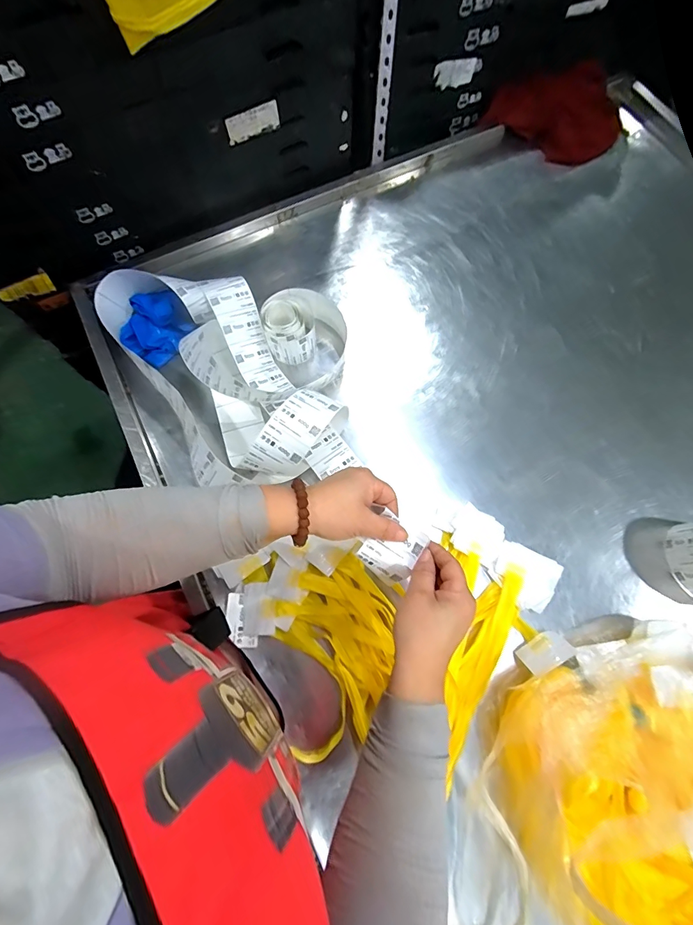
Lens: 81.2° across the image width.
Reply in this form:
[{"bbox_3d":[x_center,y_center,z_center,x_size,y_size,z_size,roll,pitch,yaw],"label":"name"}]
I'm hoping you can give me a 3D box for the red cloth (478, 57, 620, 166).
[{"bbox_3d":[0.372,-0.612,0.732,0.222,0.034,0.144,-12,111,9],"label":"red cloth"}]

